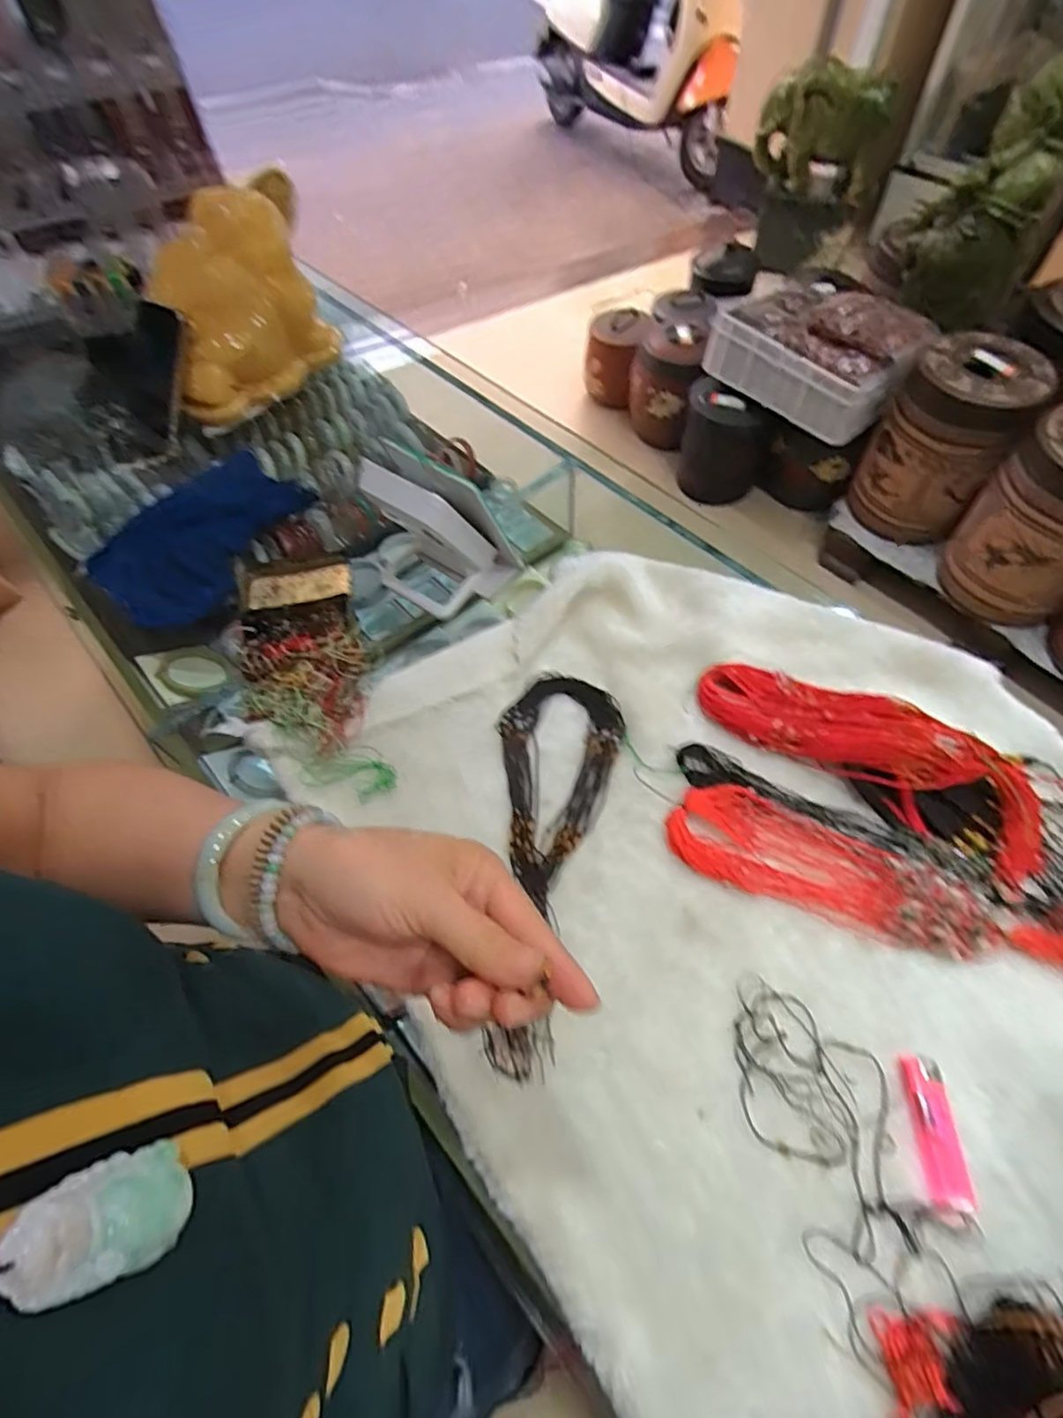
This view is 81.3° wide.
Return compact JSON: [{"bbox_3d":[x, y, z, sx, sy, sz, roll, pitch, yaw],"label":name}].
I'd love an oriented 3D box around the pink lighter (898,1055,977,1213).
[{"bbox_3d":[0.257,0.268,0.395,0.028,0.014,0.080,2,60,4],"label":"pink lighter"}]

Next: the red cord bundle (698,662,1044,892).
[{"bbox_3d":[0.276,0.028,0.508,0.273,0.044,0.078,30,66,19],"label":"red cord bundle"}]

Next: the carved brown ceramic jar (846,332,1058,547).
[{"bbox_3d":[1.024,-0.669,1.562,0.283,0.404,0.252,30,66,19],"label":"carved brown ceramic jar"}]

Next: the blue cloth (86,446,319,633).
[{"bbox_3d":[-0.362,-0.190,0.701,0.173,0.055,0.242,28,65,18],"label":"blue cloth"}]

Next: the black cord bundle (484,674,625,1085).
[{"bbox_3d":[0.013,0.112,0.502,0.102,0.017,0.325,5,60,6],"label":"black cord bundle"}]

